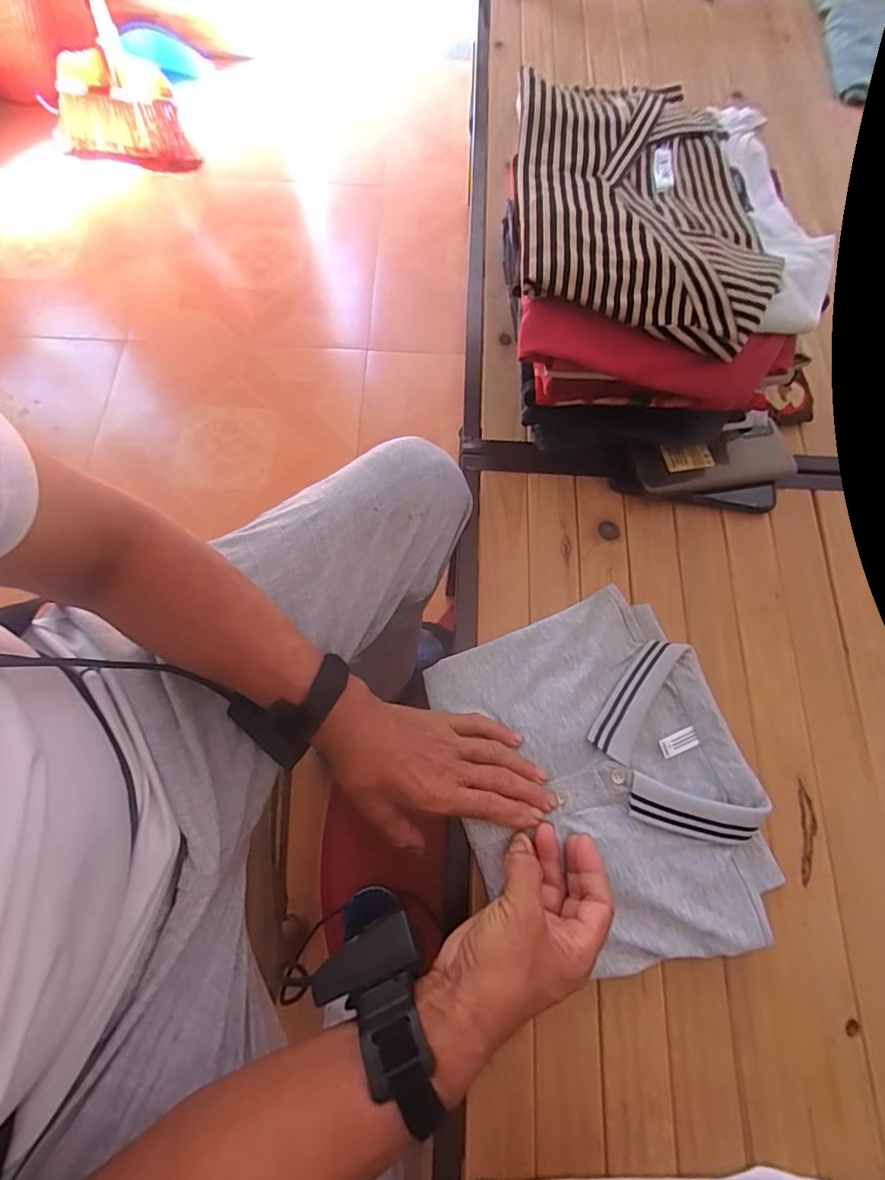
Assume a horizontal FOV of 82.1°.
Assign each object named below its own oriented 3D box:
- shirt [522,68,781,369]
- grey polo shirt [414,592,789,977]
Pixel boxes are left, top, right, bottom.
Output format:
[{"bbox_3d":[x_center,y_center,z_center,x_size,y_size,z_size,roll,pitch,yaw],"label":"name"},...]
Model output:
[{"bbox_3d":[0.172,-0.351,0.450,0.206,0.025,0.327,4,73,-2],"label":"shirt"},{"bbox_3d":[0.132,0.152,0.420,0.231,0.018,0.275,-19,71,-10],"label":"grey polo shirt"}]

